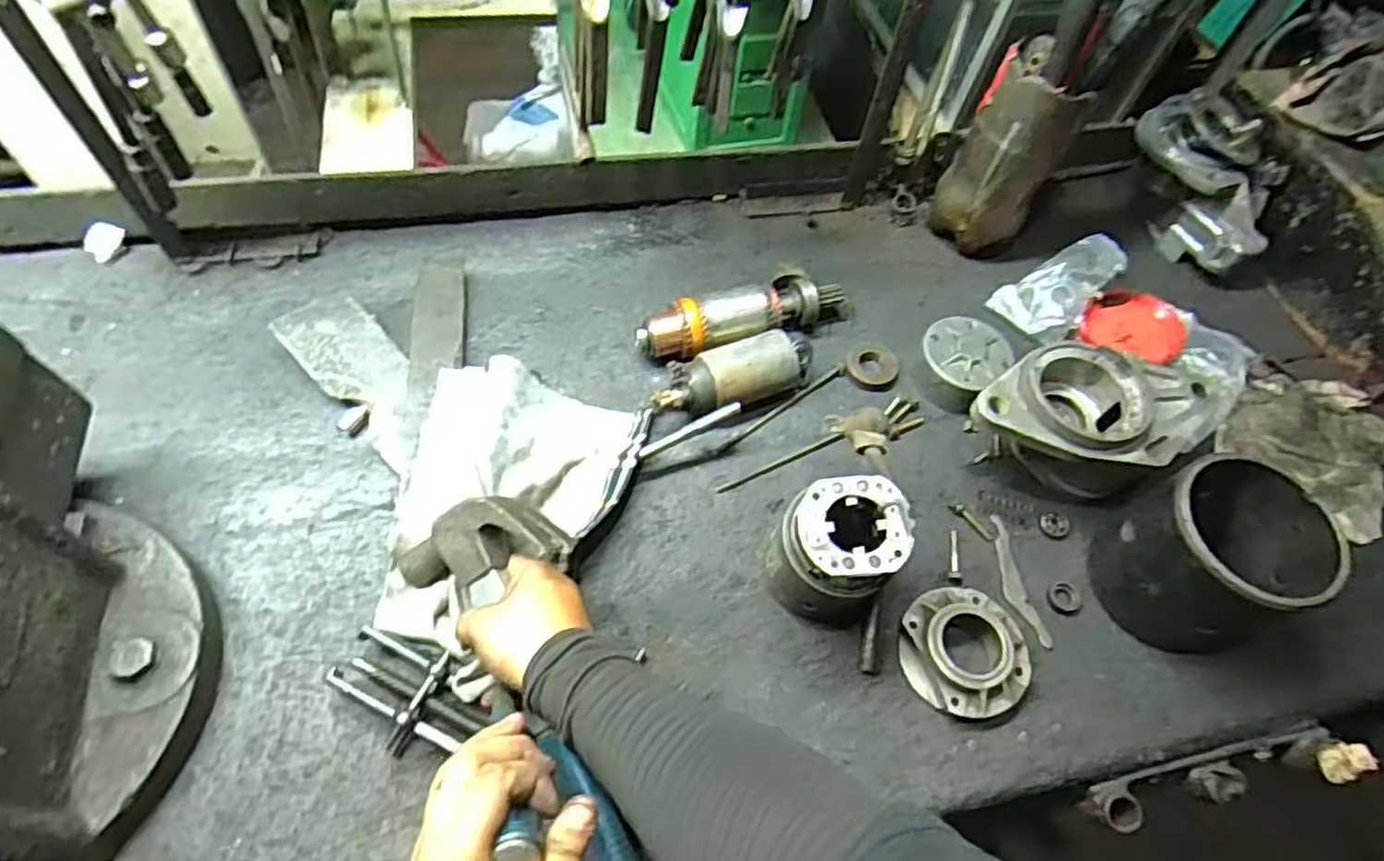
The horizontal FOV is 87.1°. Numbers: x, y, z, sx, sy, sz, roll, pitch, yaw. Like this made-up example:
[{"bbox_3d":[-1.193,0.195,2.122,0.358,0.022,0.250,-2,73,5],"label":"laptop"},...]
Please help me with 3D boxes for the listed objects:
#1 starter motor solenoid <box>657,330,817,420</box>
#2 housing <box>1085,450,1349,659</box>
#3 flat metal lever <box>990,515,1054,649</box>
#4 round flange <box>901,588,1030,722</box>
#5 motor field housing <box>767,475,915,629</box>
[{"bbox_3d":[0.039,-0.043,0.612,0.144,0.056,0.051,-20,62,-18],"label":"starter motor solenoid"},{"bbox_3d":[0.362,0.091,0.525,0.102,0.113,0.120,-20,62,-17],"label":"housing"},{"bbox_3d":[0.250,0.116,0.564,0.021,0.006,0.103,-6,59,-9],"label":"flat metal lever"},{"bbox_3d":[0.197,0.154,0.522,0.087,0.028,0.089,2,58,-4],"label":"round flange"},{"bbox_3d":[0.095,0.089,0.499,0.083,0.116,0.072,-3,59,-7],"label":"motor field housing"}]

